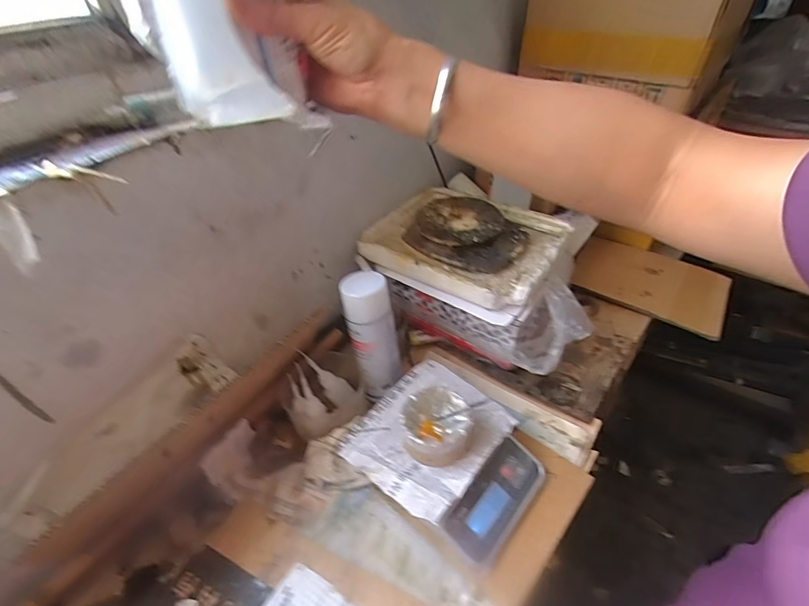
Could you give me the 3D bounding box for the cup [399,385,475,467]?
[{"bbox_3d":[0.041,0.152,0.519,0.084,0.050,0.082,-3,40,2],"label":"cup"}]

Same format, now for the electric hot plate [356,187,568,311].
[{"bbox_3d":[0.102,-0.113,0.686,0.288,0.064,0.238,23,47,28],"label":"electric hot plate"}]

